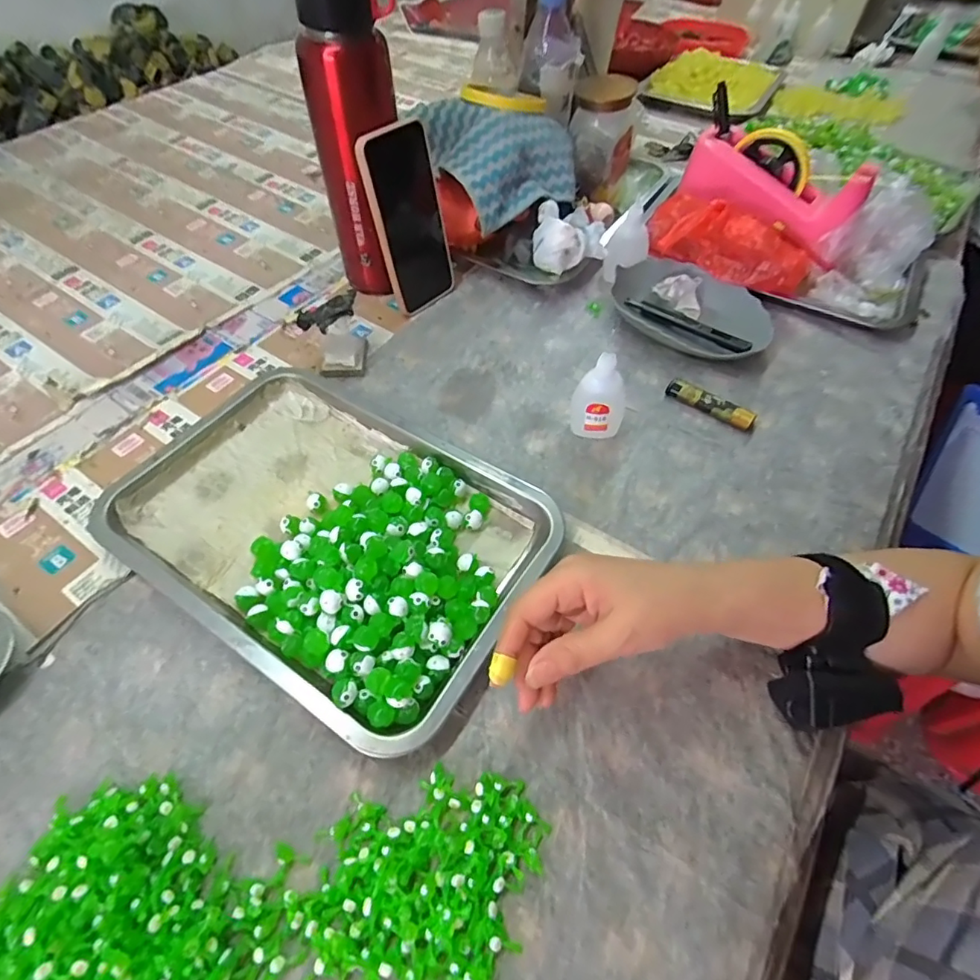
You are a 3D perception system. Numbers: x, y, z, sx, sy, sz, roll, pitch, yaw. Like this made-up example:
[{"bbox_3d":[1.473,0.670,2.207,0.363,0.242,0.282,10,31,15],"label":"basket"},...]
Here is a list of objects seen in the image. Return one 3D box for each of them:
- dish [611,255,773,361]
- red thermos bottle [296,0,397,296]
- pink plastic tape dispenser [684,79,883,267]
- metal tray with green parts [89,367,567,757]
[{"bbox_3d":[0.207,-0.189,0.544,0.169,0.029,0.107,37,62,22],"label":"dish"},{"bbox_3d":[-0.122,-0.316,0.483,0.072,0.261,0.063,22,57,14],"label":"red thermos bottle"},{"bbox_3d":[0.307,-0.334,0.580,0.190,0.099,0.069,35,60,20],"label":"pink plastic tape dispenser"},{"bbox_3d":[-0.119,0.022,0.391,0.302,0.034,0.214,28,59,17],"label":"metal tray with green parts"}]

